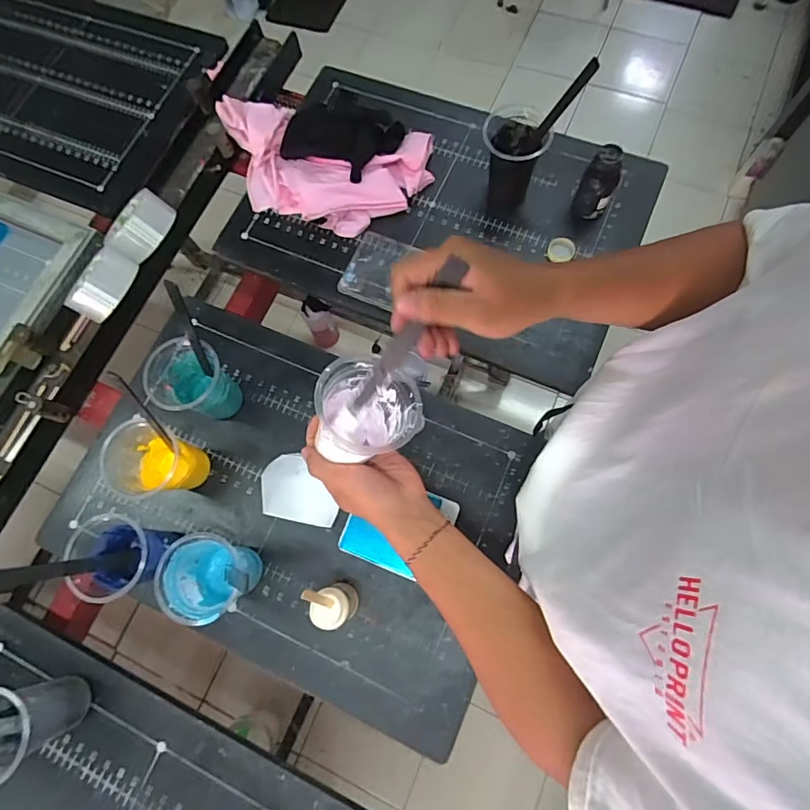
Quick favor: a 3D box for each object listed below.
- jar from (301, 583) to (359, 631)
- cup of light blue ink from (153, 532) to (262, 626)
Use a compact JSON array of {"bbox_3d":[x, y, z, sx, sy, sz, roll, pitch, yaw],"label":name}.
[{"bbox_3d":[-0.081,0.225,0.530,0.042,0.135,0.043,-1,74,2],"label":"jar"},{"bbox_3d":[-0.219,0.195,0.550,0.086,0.114,0.085,6,74,4],"label":"cup of light blue ink"}]

